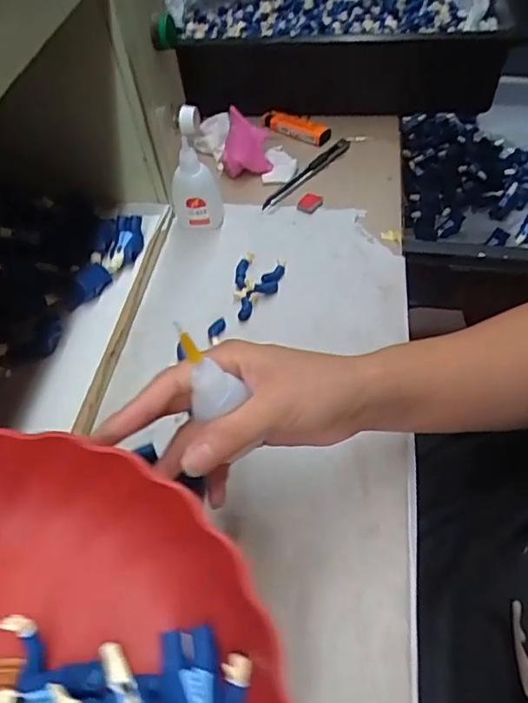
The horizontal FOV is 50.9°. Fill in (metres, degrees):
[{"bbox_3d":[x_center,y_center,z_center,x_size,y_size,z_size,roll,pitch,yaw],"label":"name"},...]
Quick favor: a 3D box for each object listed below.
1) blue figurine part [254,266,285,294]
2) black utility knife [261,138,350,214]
[{"bbox_3d":[0.005,-0.062,0.475,0.017,0.008,0.037,12,54,14],"label":"blue figurine part"},{"bbox_3d":[0.044,-0.182,0.566,0.016,0.009,0.130,35,63,28],"label":"black utility knife"}]

